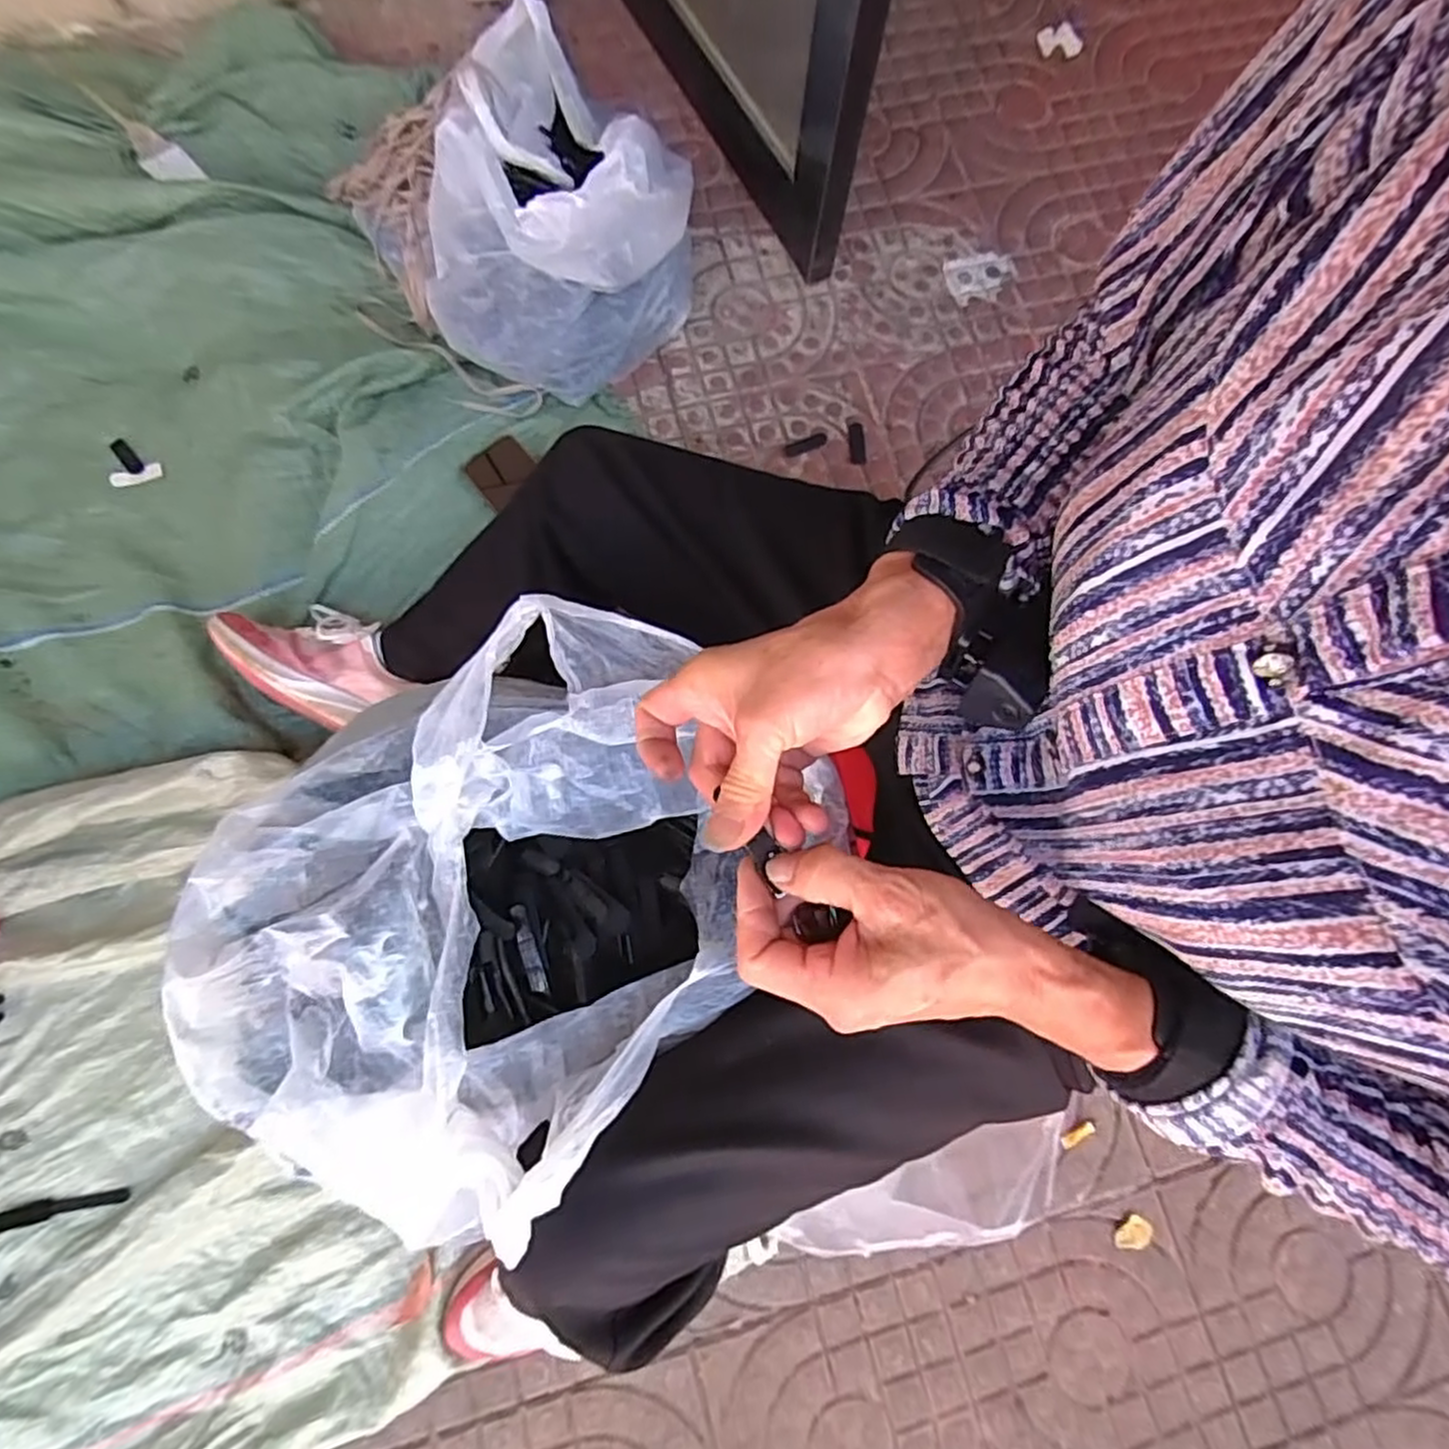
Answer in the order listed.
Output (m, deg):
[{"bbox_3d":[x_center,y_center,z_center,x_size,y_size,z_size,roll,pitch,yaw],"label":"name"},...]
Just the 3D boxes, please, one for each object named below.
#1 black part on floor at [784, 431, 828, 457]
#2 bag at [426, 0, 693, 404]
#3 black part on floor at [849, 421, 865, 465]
[{"bbox_3d":[0.104,-0.358,0.908,0.057,0.004,0.018,-24,78,-6],"label":"black part on floor"},{"bbox_3d":[-0.179,-0.628,0.846,0.270,0.224,0.419,14,75,1],"label":"bag"},{"bbox_3d":[0.170,-0.361,0.914,0.020,0.006,0.059,-3,77,-1],"label":"black part on floor"}]

